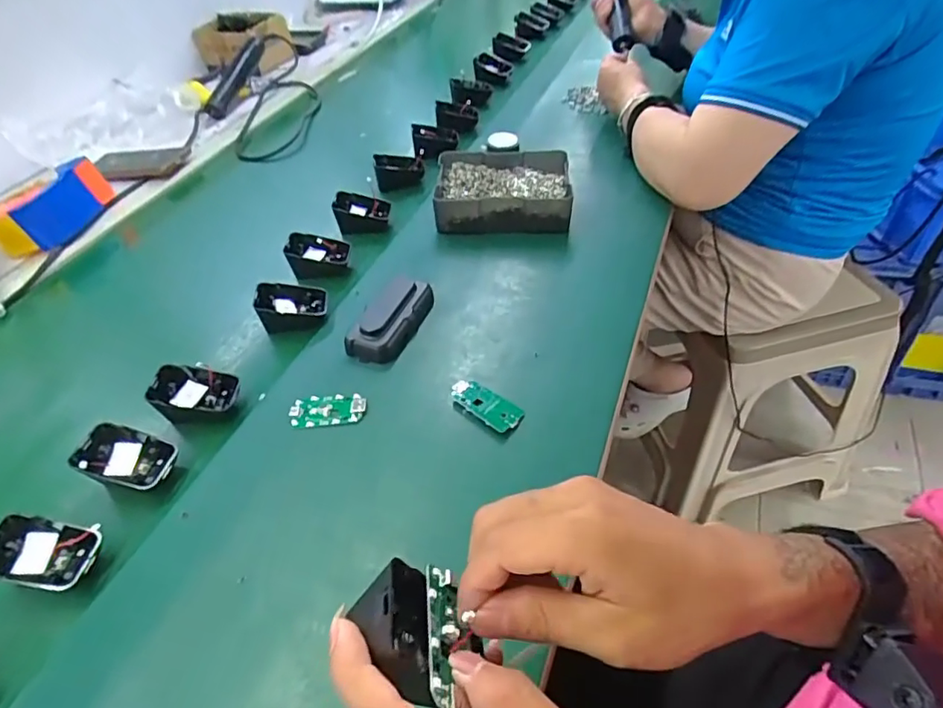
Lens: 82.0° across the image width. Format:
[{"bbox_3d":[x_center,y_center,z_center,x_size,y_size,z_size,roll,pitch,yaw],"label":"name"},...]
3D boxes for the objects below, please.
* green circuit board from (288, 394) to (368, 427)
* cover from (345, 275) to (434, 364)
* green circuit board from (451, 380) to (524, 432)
[{"bbox_3d":[-0.123,0.048,0.465,0.063,0.004,0.031,-4,46,3],"label":"green circuit board"},{"bbox_3d":[-0.079,-0.041,0.532,0.059,0.022,0.110,11,49,17],"label":"cover"},{"bbox_3d":[0.012,0.043,0.460,0.063,0.010,0.029,29,56,30],"label":"green circuit board"}]

